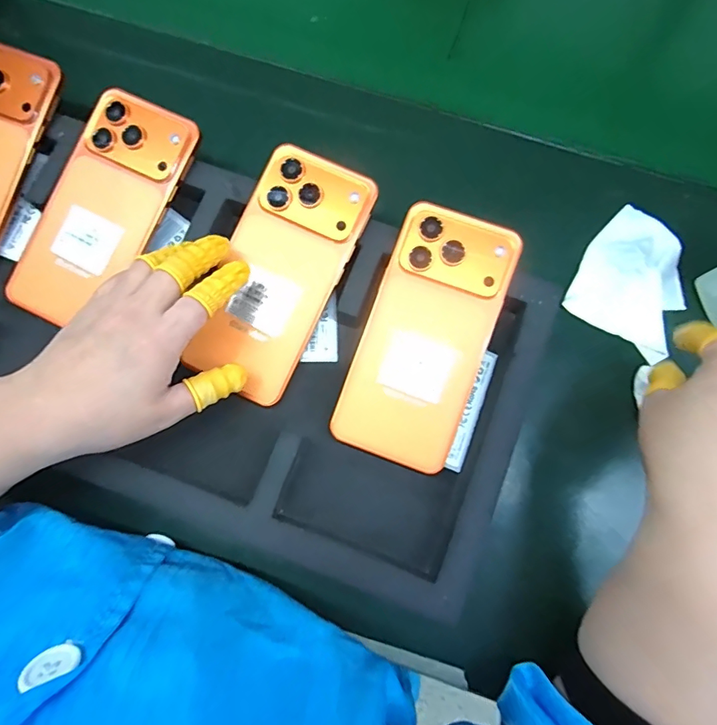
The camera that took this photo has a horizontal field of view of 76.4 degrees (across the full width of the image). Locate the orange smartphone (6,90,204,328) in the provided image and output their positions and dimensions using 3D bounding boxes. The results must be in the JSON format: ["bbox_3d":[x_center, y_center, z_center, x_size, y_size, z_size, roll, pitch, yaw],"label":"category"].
[{"bbox_3d":[-0.178,-0.104,0.313,0.079,0.011,0.164,35,91,7],"label":"orange smartphone"}]

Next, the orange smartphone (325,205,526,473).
[{"bbox_3d":[0.042,-0.016,0.291,0.075,0.005,0.161,21,90,4],"label":"orange smartphone"}]

